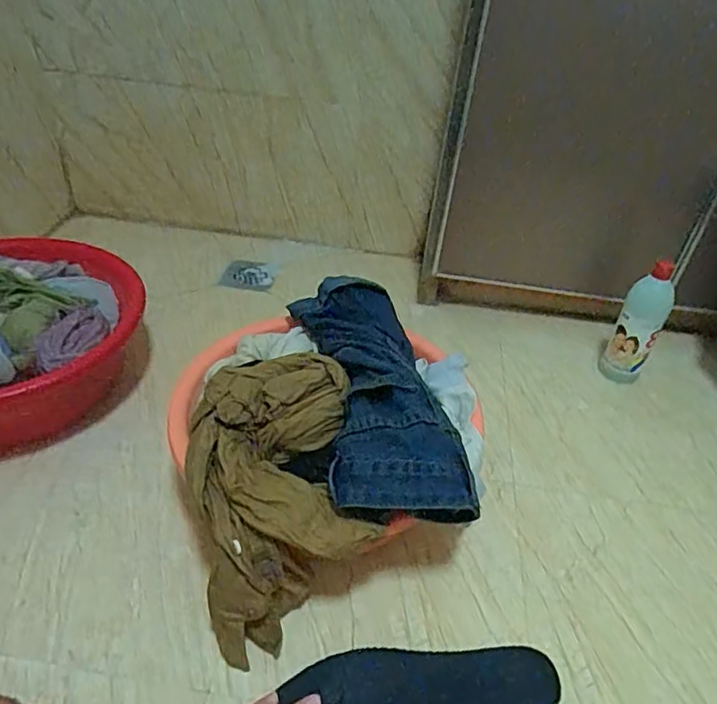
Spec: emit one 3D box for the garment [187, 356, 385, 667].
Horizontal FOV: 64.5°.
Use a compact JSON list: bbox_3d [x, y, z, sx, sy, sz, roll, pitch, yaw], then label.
[{"bbox_3d":[-0.078,0.148,0.566,0.153,0.203,0.199,-7,41,-14],"label":"garment"}]

